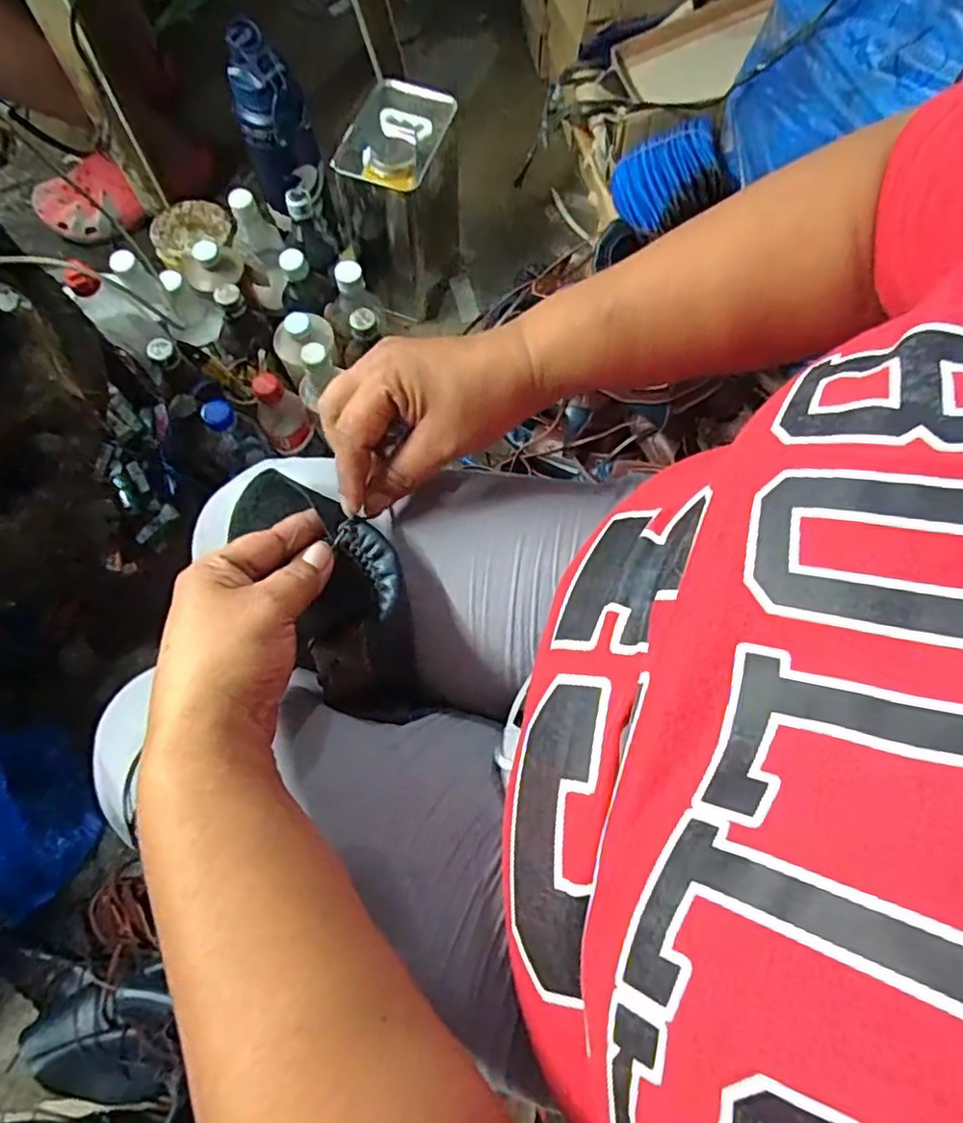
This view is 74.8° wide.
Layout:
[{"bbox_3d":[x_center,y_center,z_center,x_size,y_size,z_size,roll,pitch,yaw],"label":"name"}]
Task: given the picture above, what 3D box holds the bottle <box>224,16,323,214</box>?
[{"bbox_3d":[-0.253,-0.533,0.769,0.071,0.183,0.072,0,73,-1],"label":"bottle"}]

